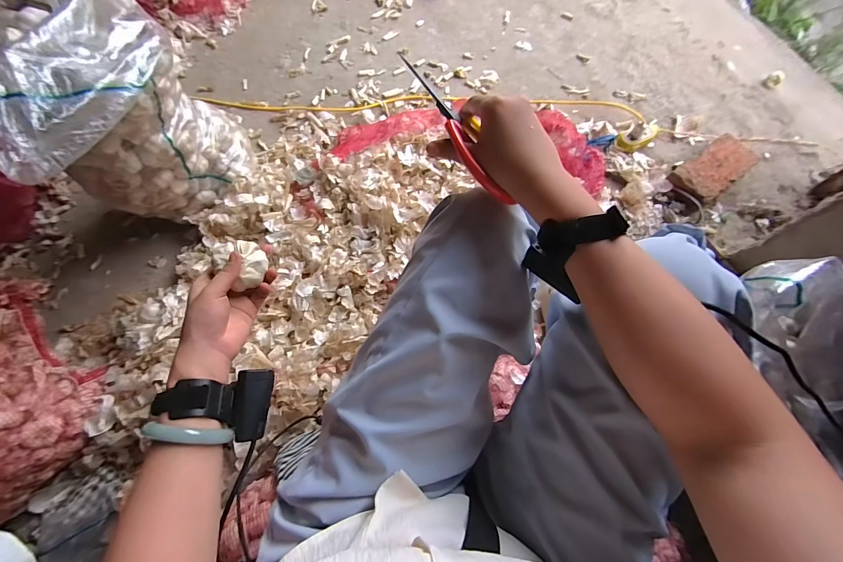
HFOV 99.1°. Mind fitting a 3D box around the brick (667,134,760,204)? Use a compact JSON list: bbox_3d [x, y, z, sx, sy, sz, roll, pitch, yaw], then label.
[{"bbox_3d":[0.741,-0.283,0.914,0.217,0.059,0.113,-34,71,-13],"label":"brick"}]

